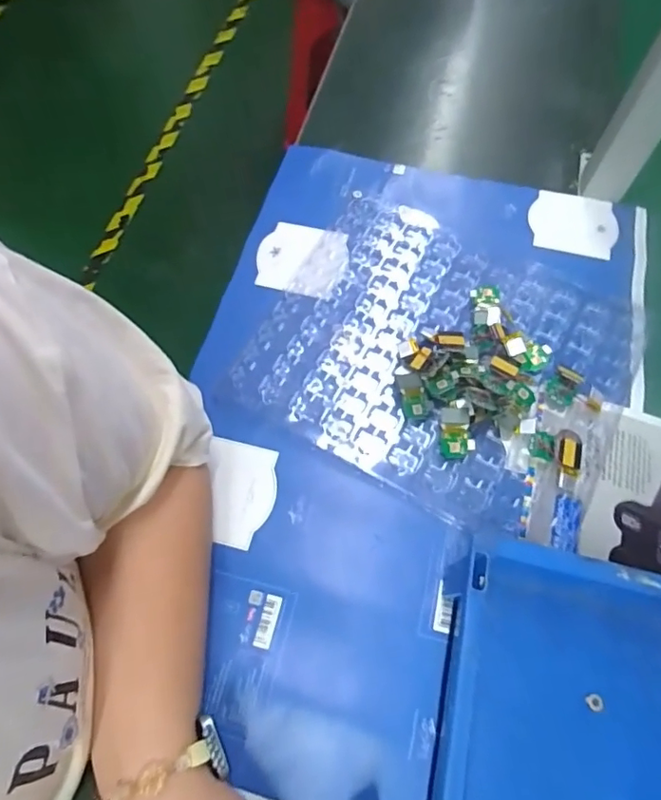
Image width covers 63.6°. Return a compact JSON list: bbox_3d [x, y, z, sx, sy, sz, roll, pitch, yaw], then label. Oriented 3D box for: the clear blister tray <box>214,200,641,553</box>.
[{"bbox_3d":[0.094,-0.045,0.439,0.282,0.022,0.252,28,69,11],"label":"clear blister tray"}]

